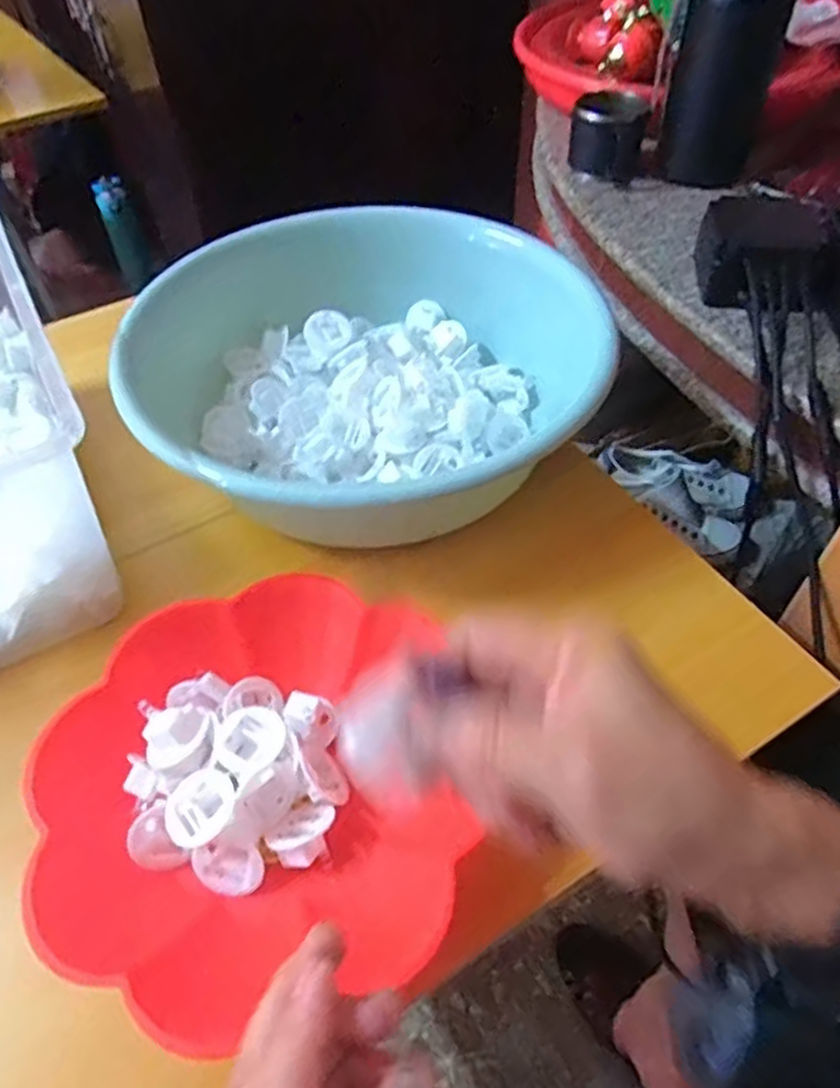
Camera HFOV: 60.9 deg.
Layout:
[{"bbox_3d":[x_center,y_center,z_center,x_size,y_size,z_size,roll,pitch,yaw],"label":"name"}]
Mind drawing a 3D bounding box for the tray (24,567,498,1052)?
[{"bbox_3d":[-0.069,0.112,0.336,0.200,0.048,0.196,-15,53,-9],"label":"tray"}]

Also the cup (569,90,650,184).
[{"bbox_3d":[0.170,-0.371,0.653,0.066,0.055,0.061,9,53,9],"label":"cup"}]

